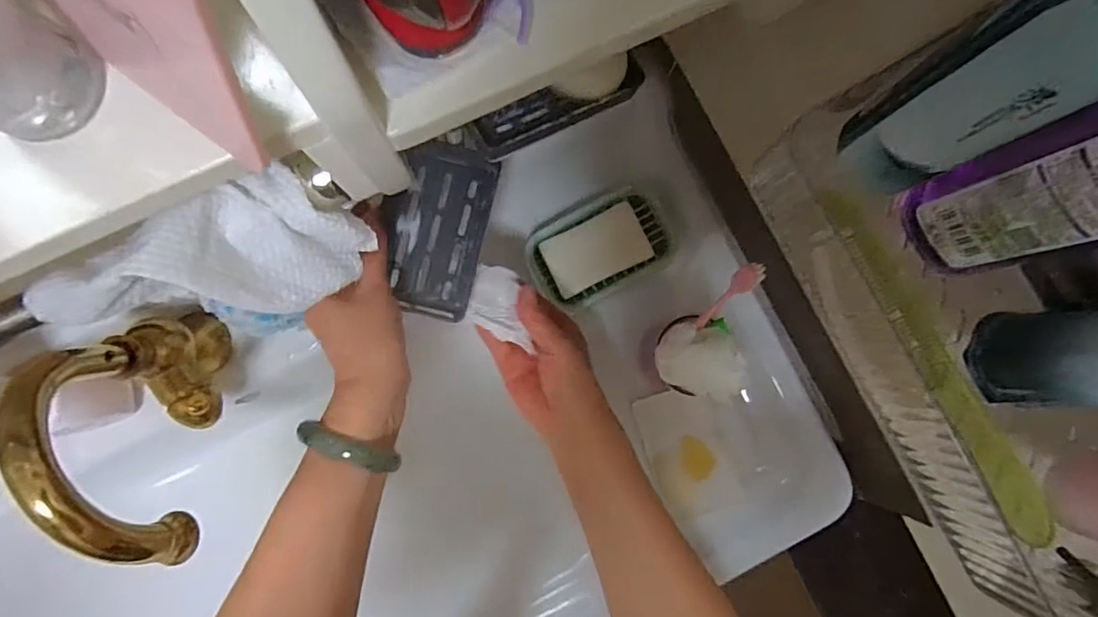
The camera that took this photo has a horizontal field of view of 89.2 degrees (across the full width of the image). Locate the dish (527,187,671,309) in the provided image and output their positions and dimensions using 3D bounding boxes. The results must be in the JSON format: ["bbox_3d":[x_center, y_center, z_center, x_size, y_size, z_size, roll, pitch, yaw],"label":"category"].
[{"bbox_3d":[0.048,-0.059,0.536,0.129,0.027,0.084,-28,88,-6],"label":"dish"}]

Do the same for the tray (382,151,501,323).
[{"bbox_3d":[-0.086,-0.056,0.422,0.073,0.009,0.120,12,85,-3],"label":"tray"}]

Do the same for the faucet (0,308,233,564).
[{"bbox_3d":[-0.297,0.089,0.418,0.043,0.211,0.184,-20,87,-5],"label":"faucet"}]

